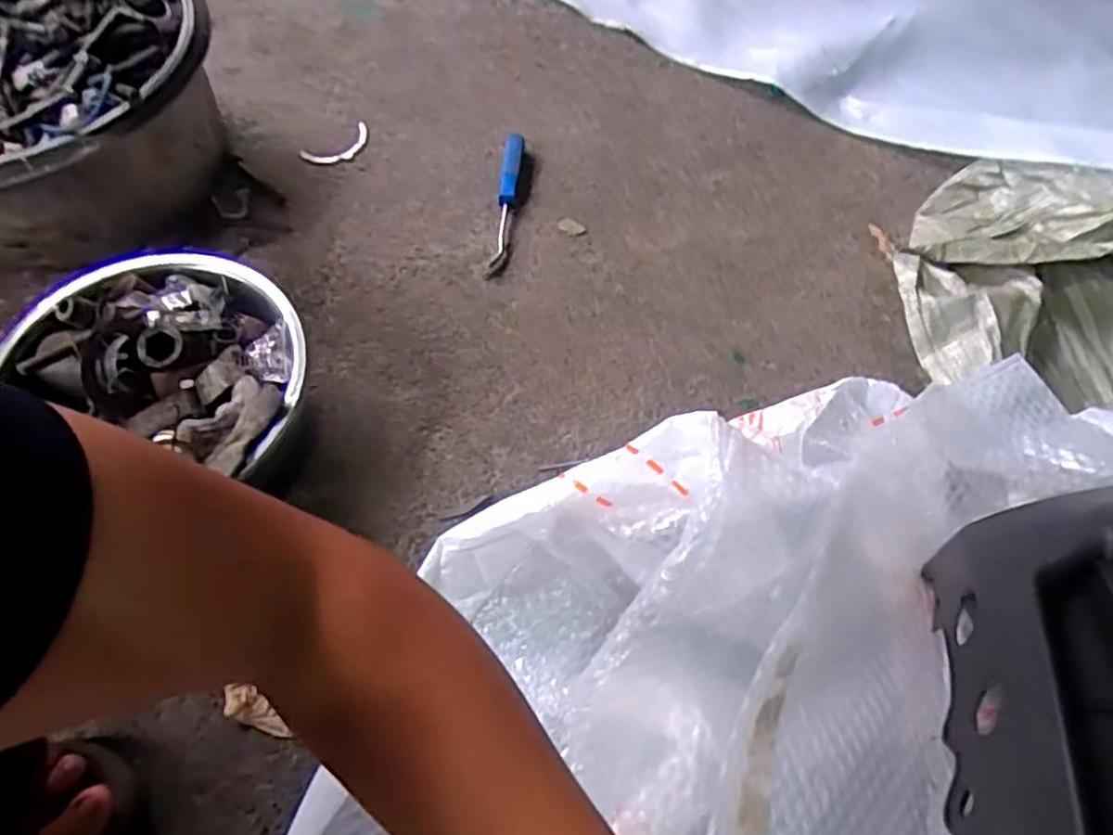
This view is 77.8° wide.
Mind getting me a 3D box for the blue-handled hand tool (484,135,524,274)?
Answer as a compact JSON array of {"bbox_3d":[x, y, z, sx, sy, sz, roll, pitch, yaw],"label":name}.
[{"bbox_3d":[-0.059,-0.246,0.779,0.022,0.029,0.191,6,76,4],"label":"blue-handled hand tool"}]

